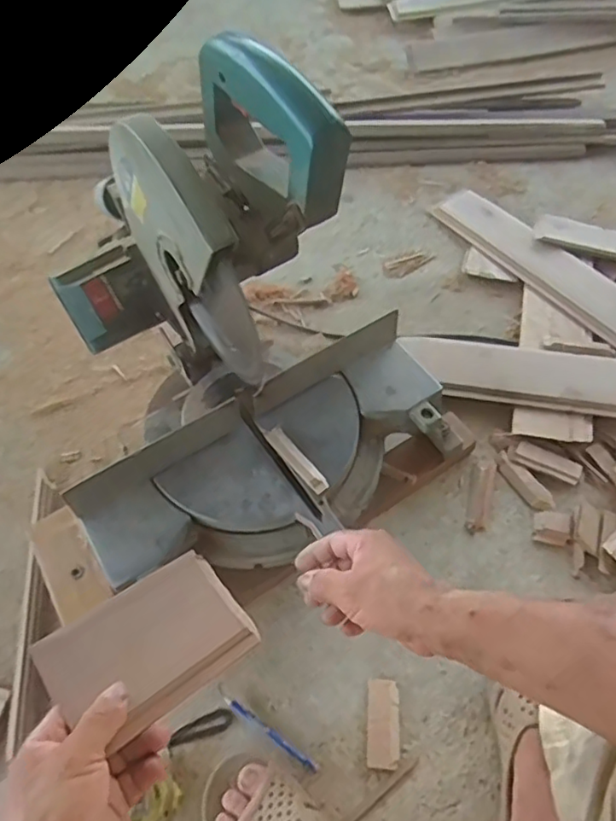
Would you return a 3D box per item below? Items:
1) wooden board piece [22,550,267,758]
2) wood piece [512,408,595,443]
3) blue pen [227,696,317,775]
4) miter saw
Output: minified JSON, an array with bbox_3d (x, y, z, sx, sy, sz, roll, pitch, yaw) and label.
[{"bbox_3d":[-0.121,0.181,0.469,0.147,0.009,0.096,-28,68,-35],"label":"wooden board piece"},{"bbox_3d":[0.330,0.021,0.811,0.101,0.010,0.039,5,75,14],"label":"wood piece"},{"bbox_3d":[-0.040,0.344,0.643,0.120,0.007,0.009,30,64,20],"label":"blue pen"},{"bbox_3d":[-0.093,-0.099,0.604,0.427,0.414,0.363,-30,61,-15],"label":"miter saw"}]

